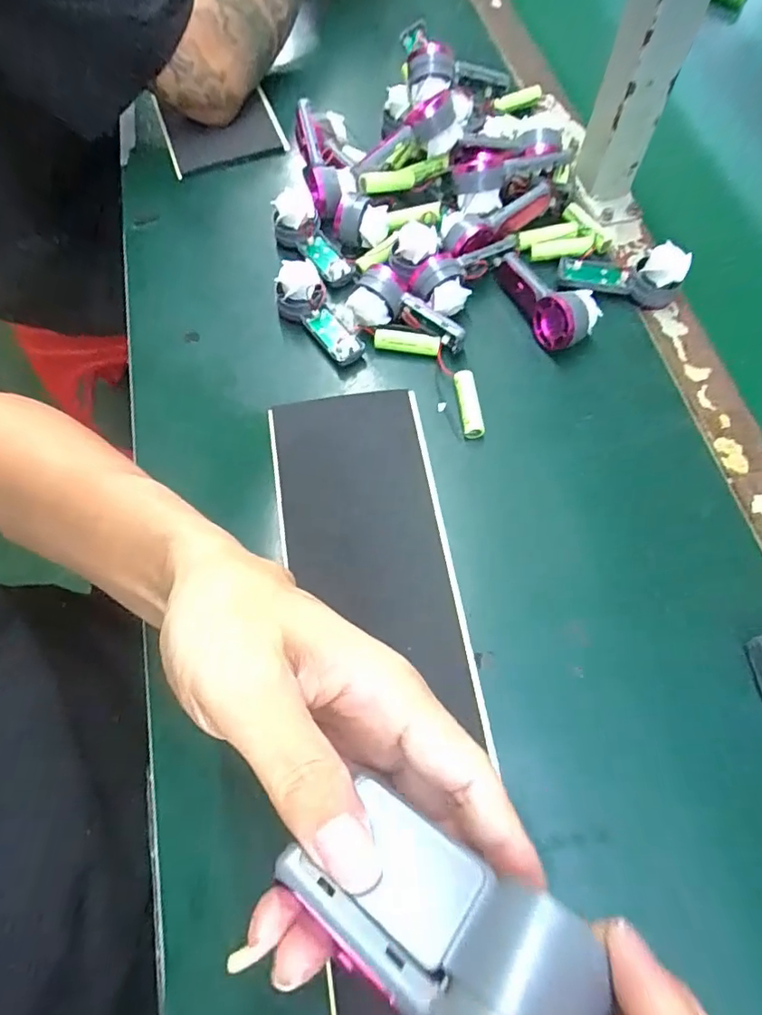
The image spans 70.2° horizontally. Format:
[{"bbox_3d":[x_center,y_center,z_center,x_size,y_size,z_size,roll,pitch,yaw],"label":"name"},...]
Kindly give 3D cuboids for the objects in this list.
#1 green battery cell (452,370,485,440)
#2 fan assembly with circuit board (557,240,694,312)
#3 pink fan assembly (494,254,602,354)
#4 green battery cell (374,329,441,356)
[{"bbox_3d":[0.063,-0.075,0.392,0.014,0.015,0.050,-8,67,-2],"label":"green battery cell"},{"bbox_3d":[0.188,-0.184,0.422,0.091,0.032,0.031,11,67,6],"label":"fan assembly with circuit board"},{"bbox_3d":[0.127,-0.165,0.416,0.040,0.034,0.094,-24,68,-9],"label":"pink fan assembly"},{"bbox_3d":[0.020,-0.126,0.417,0.049,0.015,0.010,9,67,5],"label":"green battery cell"}]

